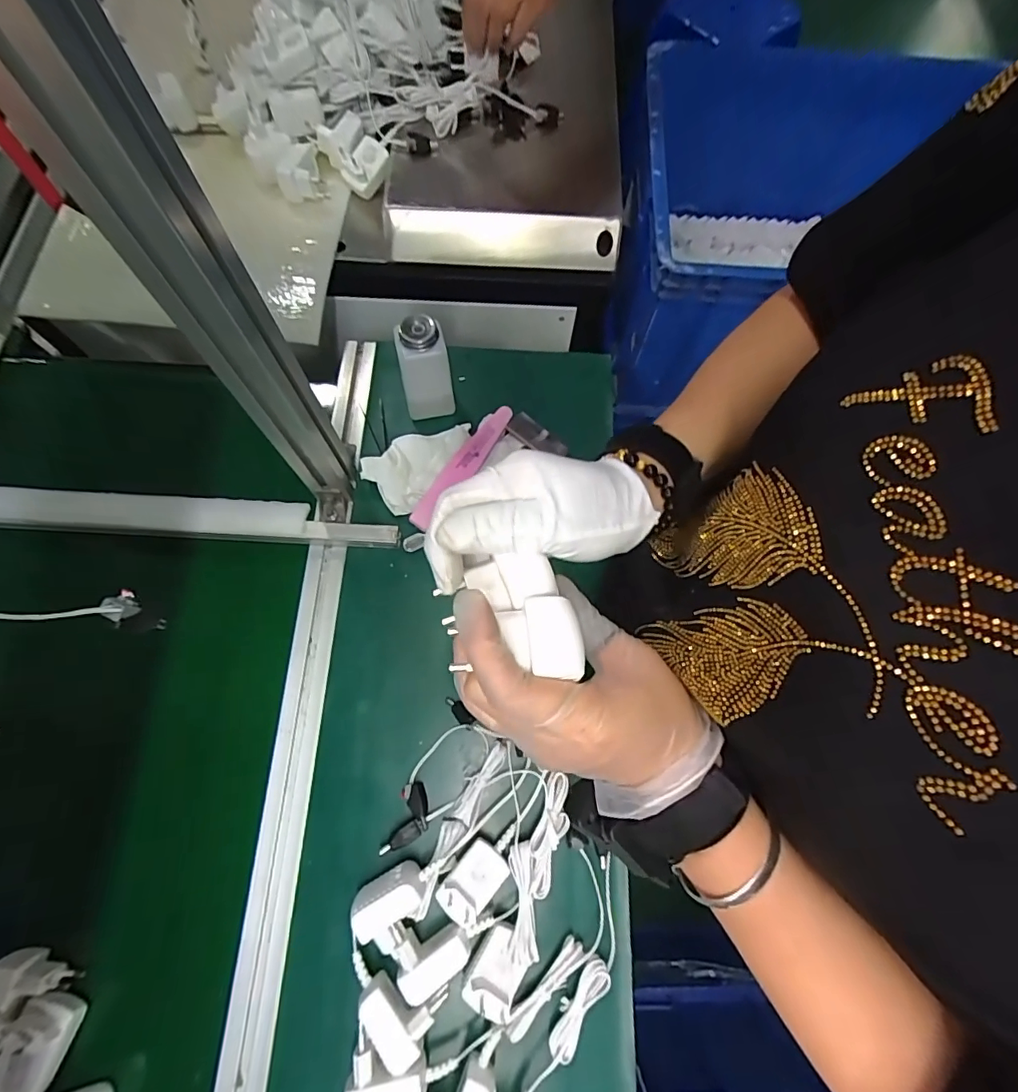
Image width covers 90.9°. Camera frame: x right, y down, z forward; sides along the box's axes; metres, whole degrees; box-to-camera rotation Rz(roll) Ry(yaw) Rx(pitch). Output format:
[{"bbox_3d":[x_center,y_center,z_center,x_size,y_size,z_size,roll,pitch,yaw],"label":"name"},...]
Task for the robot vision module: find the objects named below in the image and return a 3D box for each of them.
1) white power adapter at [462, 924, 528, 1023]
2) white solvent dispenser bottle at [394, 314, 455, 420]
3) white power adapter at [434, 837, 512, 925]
[{"bbox_3d":[-0.009,0.342,0.406,0.037,0.031,0.053,29,73,7],"label":"white power adapter"},{"bbox_3d":[-0.090,-0.191,0.536,0.051,0.115,0.042,-13,72,-6],"label":"white solvent dispenser bottle"},{"bbox_3d":[-0.029,0.284,0.425,0.040,0.036,0.055,38,74,10],"label":"white power adapter"}]

